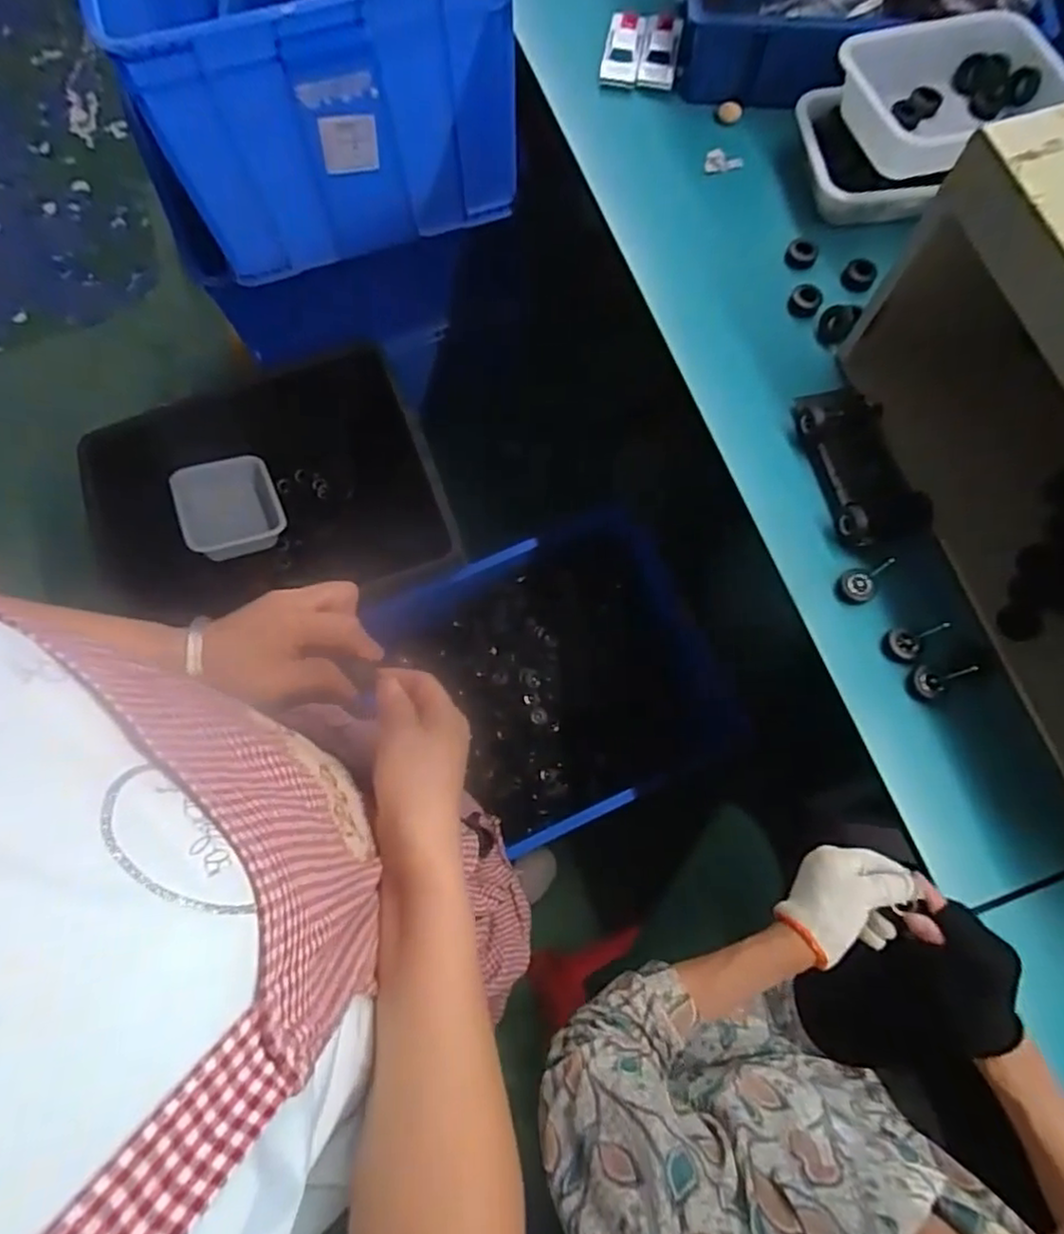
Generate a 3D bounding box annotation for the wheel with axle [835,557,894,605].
[{"bbox_3d":[0.351,-0.042,0.691,0.051,0.055,0.039,-36,76,-9],"label":"wheel with axle"}]

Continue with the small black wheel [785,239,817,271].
[{"bbox_3d":[0.337,-0.453,0.831,0.037,0.013,0.036,22,75,7],"label":"small black wheel"}]

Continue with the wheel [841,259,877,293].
[{"bbox_3d":[0.400,-0.417,0.811,0.037,0.017,0.035,0,74,1],"label":"wheel"}]

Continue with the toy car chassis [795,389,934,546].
[{"bbox_3d":[0.359,-0.171,0.730,0.093,0.053,0.195,-11,74,-2],"label":"toy car chassis"}]

